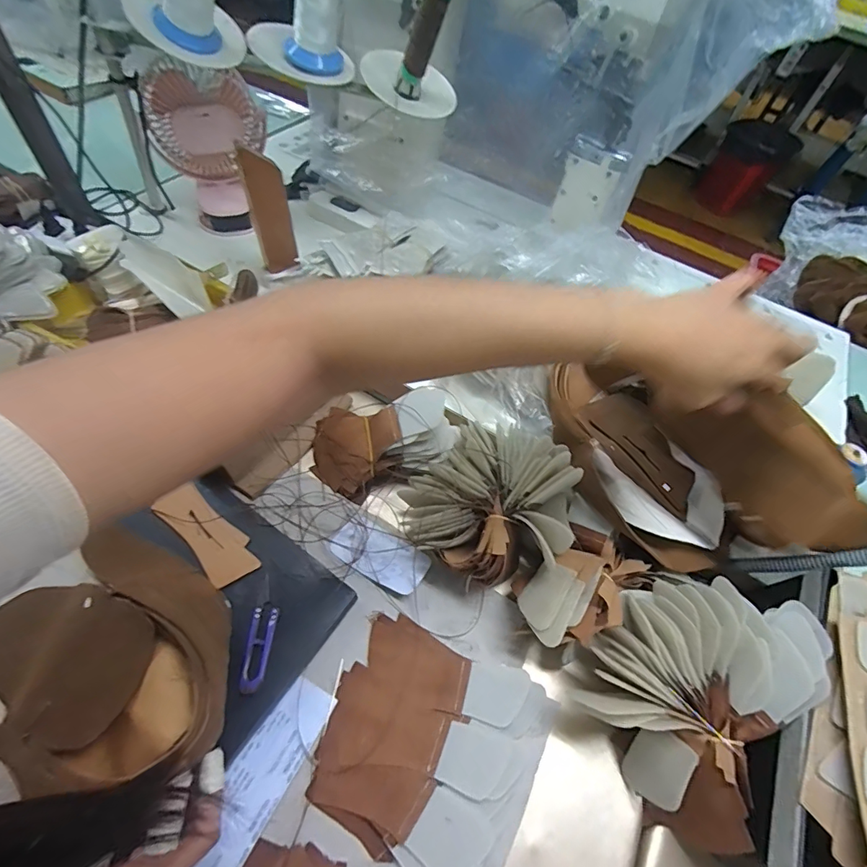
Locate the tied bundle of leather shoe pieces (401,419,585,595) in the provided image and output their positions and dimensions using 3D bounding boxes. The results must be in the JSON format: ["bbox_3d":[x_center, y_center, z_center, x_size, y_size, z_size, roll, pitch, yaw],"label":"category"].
[{"bbox_3d":[0.063,0.064,0.466,0.168,0.079,0.168,-35,68,-27],"label":"tied bundle of leather shoe pieces"}]

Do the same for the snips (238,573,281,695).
[{"bbox_3d":[-0.155,0.179,0.407,0.022,0.012,0.095,6,56,-4],"label":"snips"}]

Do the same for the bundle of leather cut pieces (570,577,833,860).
[{"bbox_3d":[0.215,0.218,0.393,0.143,0.123,0.179,31,58,12],"label":"bundle of leather cut pieces"}]

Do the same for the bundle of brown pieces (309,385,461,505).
[{"bbox_3d":[-0.057,0.003,0.507,0.163,0.068,0.101,-5,58,-12],"label":"bundle of brown pieces"}]

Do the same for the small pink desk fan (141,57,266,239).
[{"bbox_3d":[-0.316,-0.403,0.656,0.154,0.193,0.079,-14,60,-17],"label":"small pink desk fan"}]

